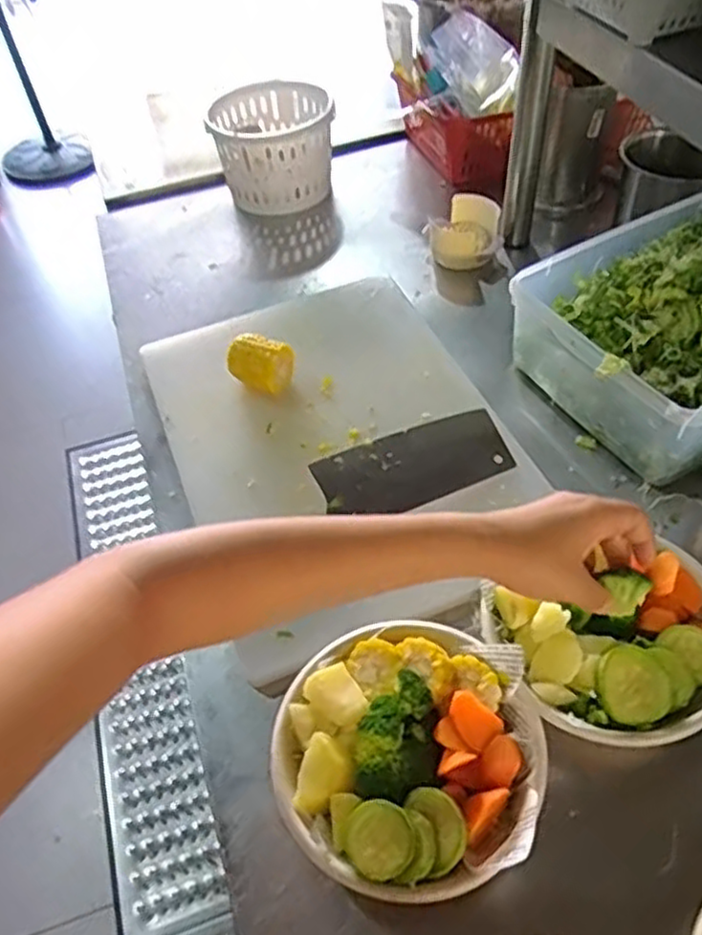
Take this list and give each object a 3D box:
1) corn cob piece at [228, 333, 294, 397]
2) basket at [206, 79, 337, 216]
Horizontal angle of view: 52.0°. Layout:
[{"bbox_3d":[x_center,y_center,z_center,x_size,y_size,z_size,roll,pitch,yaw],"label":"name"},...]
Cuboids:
[{"bbox_3d":[-0.095,-0.106,0.756,0.065,0.044,0.047,13,53,16],"label":"corn cob piece"},{"bbox_3d":[-0.107,-0.449,1.017,0.167,0.116,0.161,-11,51,-3],"label":"basket"}]

